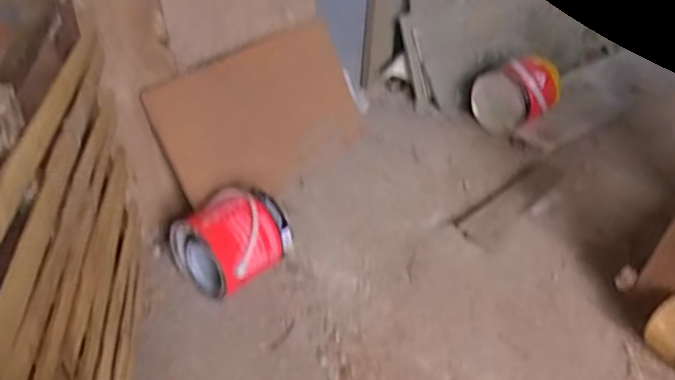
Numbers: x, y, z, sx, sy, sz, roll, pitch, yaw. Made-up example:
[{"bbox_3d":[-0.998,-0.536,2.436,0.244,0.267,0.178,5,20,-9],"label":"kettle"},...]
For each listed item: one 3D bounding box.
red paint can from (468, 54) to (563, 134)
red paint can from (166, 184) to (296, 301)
[{"bbox_3d":[0.447,-0.245,1.514,0.189,0.149,0.148,-23,43,-24],"label":"red paint can"},{"bbox_3d":[-0.185,0.085,1.083,0.154,0.136,0.176,30,49,33],"label":"red paint can"}]

